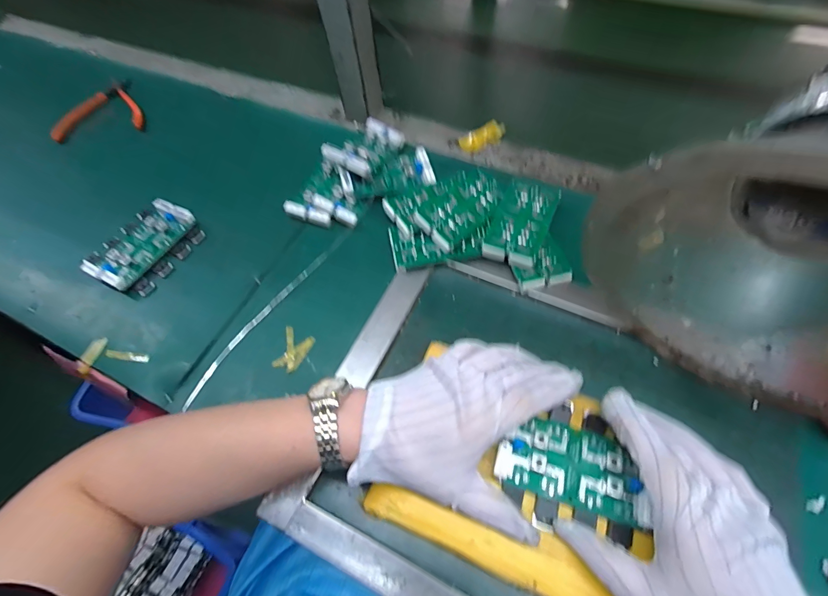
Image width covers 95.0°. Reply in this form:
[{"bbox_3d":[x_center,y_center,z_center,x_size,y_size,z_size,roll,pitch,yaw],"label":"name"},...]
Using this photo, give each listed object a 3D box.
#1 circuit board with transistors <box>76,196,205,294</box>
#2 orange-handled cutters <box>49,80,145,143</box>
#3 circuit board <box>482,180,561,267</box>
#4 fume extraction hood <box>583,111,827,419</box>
[{"bbox_3d":[-0.293,-0.058,0.415,0.085,0.020,0.108,24,65,15],"label":"circuit board with transistors"},{"bbox_3d":[-0.456,-0.278,0.555,0.120,0.015,0.119,-16,62,-5],"label":"orange-handled cutters"},{"bbox_3d":[0.111,-0.077,0.394,0.054,0.017,0.104,22,65,15],"label":"circuit board"},{"bbox_3d":[0.256,-0.045,0.258,0.210,0.205,0.166,40,70,22],"label":"fume extraction hood"}]

